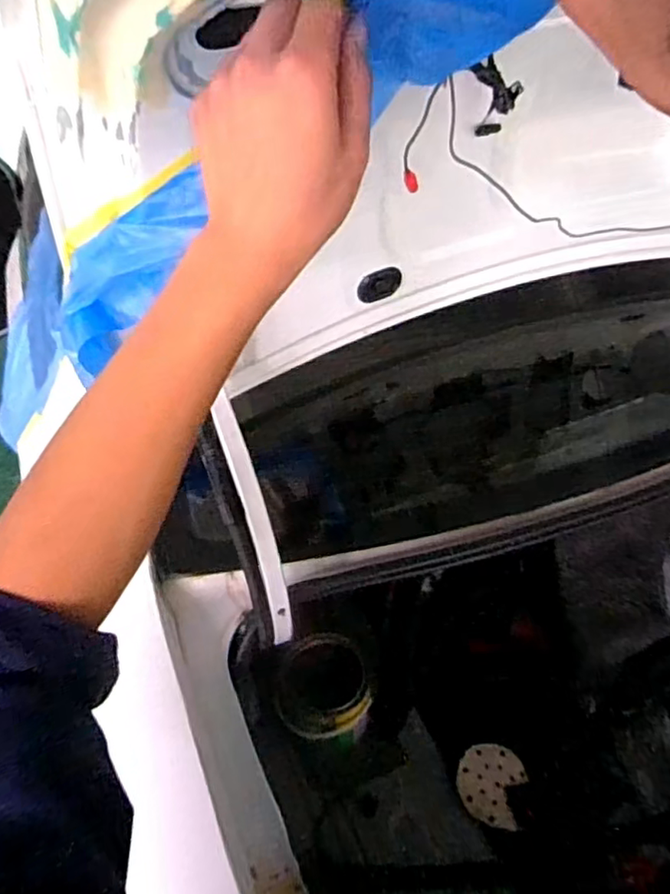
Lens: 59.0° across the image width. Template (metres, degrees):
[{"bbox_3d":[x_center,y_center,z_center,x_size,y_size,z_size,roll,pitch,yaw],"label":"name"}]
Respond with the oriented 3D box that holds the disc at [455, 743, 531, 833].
[{"bbox_3d":[0.292,0.622,1.100,0.124,0.013,0.147,30,46,5],"label":"disc"}]

